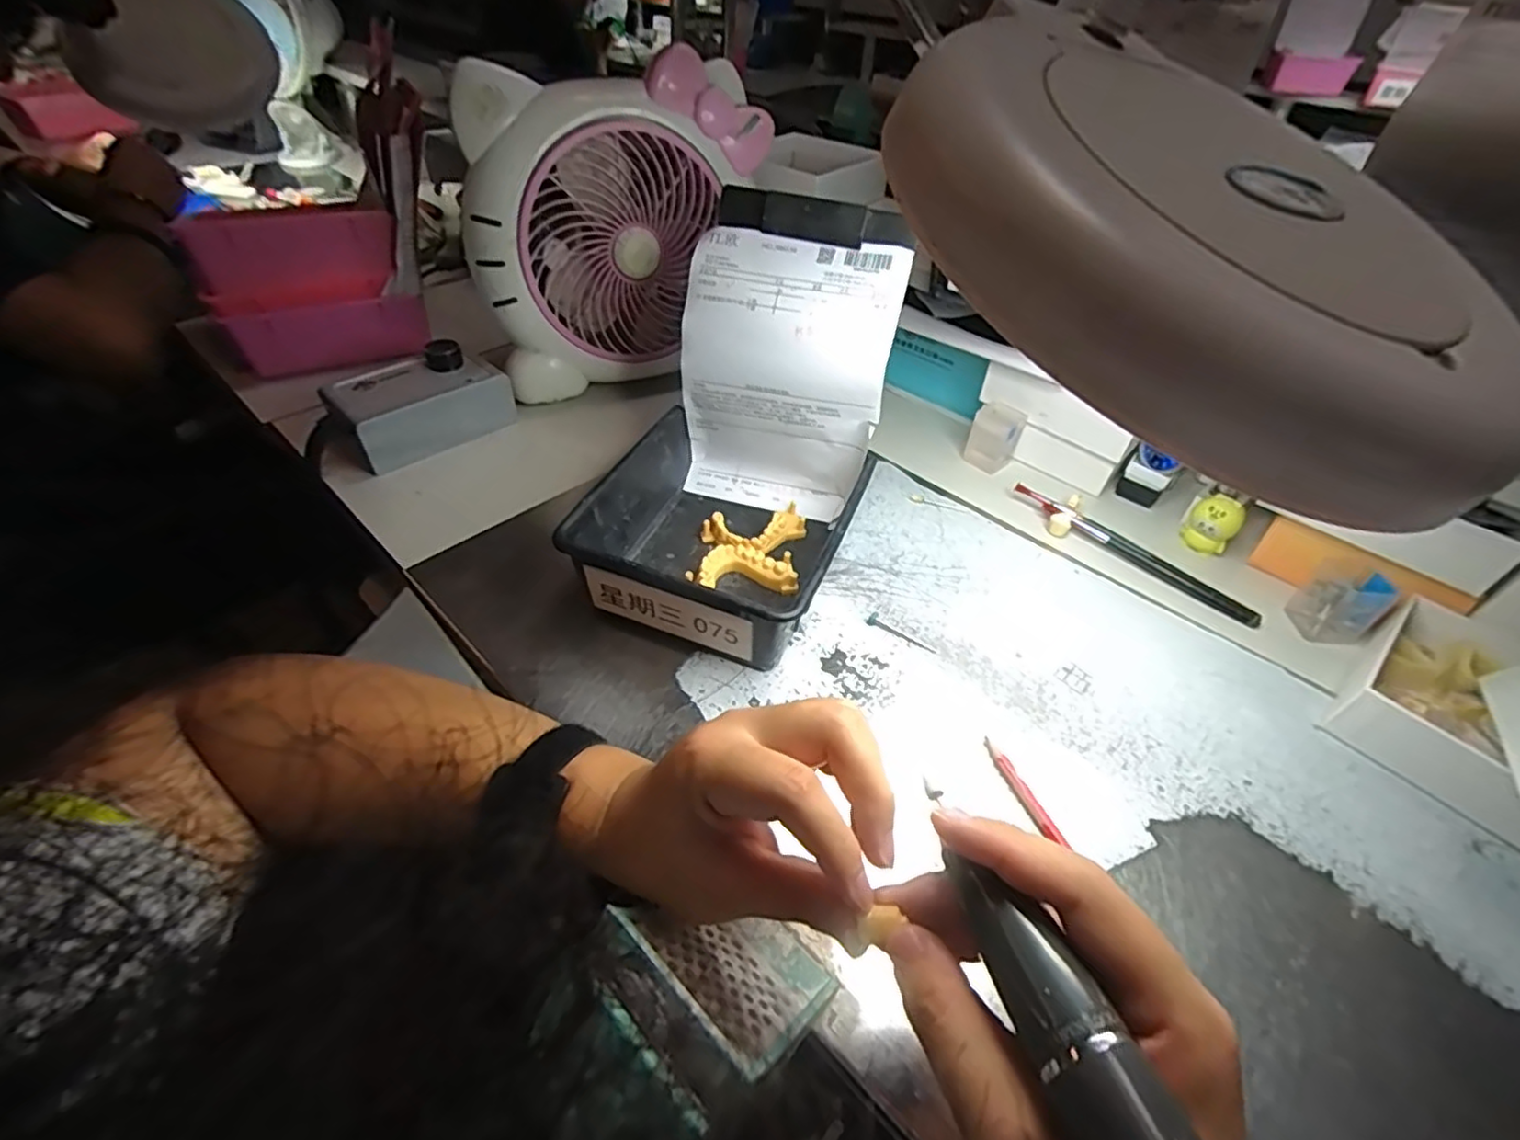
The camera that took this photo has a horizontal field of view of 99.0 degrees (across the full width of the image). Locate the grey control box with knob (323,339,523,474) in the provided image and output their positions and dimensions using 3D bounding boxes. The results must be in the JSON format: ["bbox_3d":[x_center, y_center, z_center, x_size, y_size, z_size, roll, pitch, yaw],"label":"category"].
[{"bbox_3d":[-0.288,-0.142,0.555,0.073,0.066,0.133,35,52,28],"label":"grey control box with knob"}]

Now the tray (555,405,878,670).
[{"bbox_3d":[-0.024,-0.026,0.448,0.161,0.066,0.167,19,46,15],"label":"tray"}]

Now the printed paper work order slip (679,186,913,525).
[{"bbox_3d":[0.018,-0.140,0.480,0.147,0.188,0.085,15,45,11],"label":"printed paper work order slip"}]

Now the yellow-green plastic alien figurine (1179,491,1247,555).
[{"bbox_3d":[0.346,-0.035,0.497,0.031,0.043,0.024,34,52,27],"label":"yellow-green plastic alien figurine"}]

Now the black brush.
[{"bbox_3d":[0.282,-0.015,0.498,0.189,0.015,0.012,36,53,28],"label":"black brush"}]

